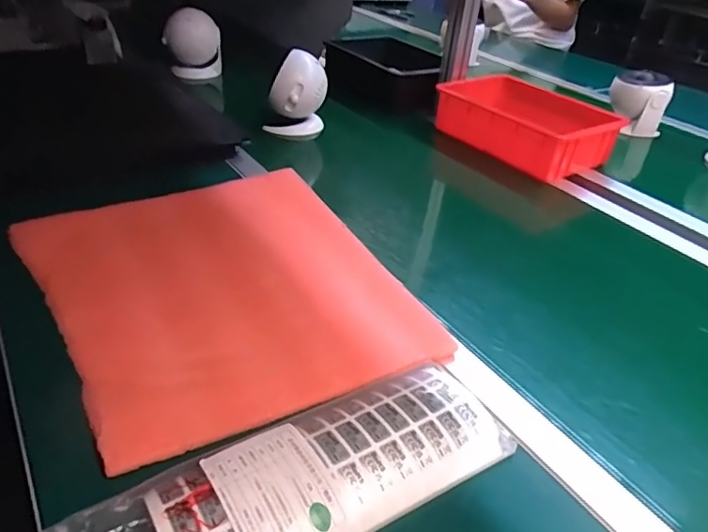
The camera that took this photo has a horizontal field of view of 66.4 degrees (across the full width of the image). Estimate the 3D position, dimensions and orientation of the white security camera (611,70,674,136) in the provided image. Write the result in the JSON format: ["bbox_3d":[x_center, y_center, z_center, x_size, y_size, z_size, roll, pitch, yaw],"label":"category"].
[{"bbox_3d":[0.594,-0.343,1.137,0.118,0.115,0.100,20,38,21],"label":"white security camera"}]

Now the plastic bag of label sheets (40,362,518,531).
[{"bbox_3d":[-0.041,0.162,0.395,0.335,0.031,0.118,-19,51,-31],"label":"plastic bag of label sheets"}]

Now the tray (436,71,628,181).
[{"bbox_3d":[0.312,-0.265,1.000,0.178,0.077,0.298,-23,43,-34],"label":"tray"}]

